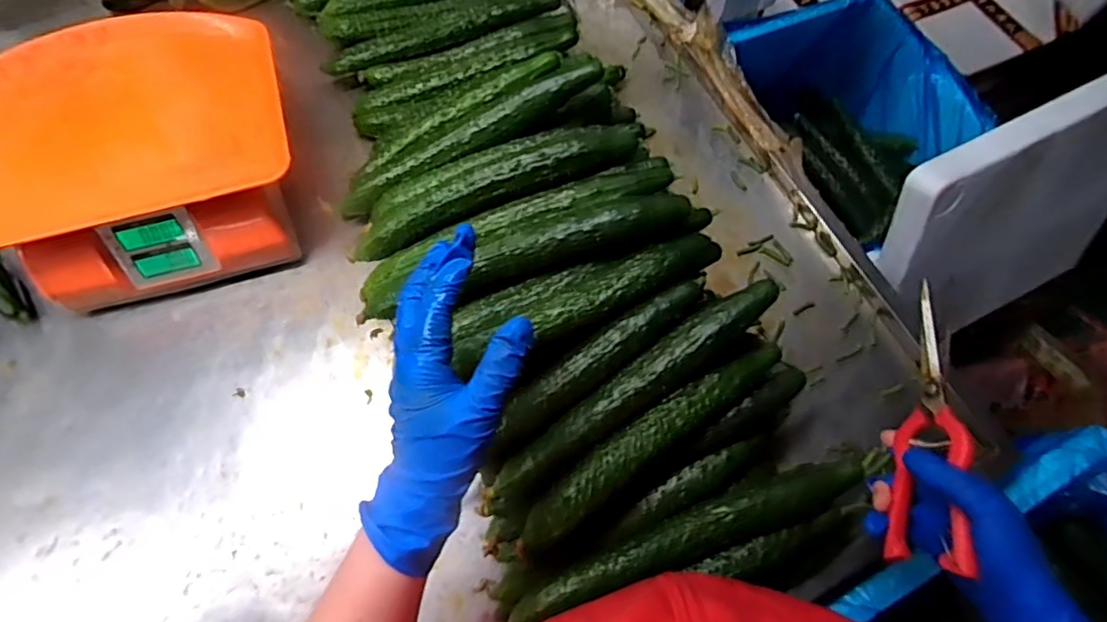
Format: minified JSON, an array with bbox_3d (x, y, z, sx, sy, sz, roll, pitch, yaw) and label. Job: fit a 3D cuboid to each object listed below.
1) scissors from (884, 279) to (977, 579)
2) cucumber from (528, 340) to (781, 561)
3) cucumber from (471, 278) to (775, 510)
[{"bbox_3d":[0.288,0.079,0.439,0.025,0.053,0.216,15,71,6],"label":"scissors"},{"bbox_3d":[0.074,0.102,0.452,0.266,0.040,0.041,-35,74,-15],"label":"cucumber"},{"bbox_3d":[0.051,0.073,0.461,0.292,0.042,0.033,-39,71,8],"label":"cucumber"}]

